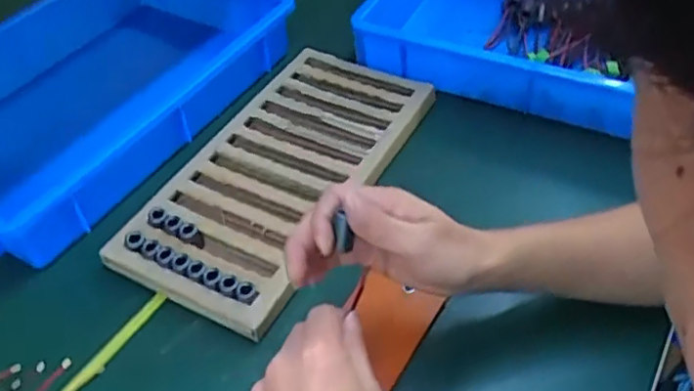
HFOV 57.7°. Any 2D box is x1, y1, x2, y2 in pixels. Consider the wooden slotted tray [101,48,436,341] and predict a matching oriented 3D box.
[{"bbox_3d":[-0.064,-0.027,0.664,0.179,0.034,0.362,21,51,19],"label":"wooden slotted tray"}]

